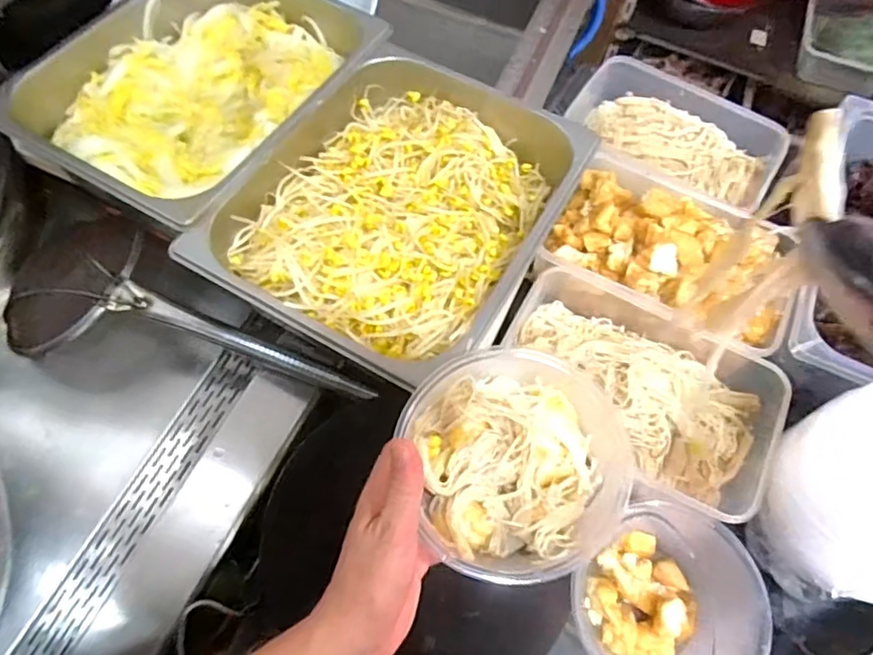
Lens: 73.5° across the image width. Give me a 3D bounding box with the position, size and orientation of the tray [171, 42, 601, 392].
[{"bbox_3d":[-0.024,-0.115,0.551,0.252,0.072,0.327,29,66,11],"label":"tray"}]

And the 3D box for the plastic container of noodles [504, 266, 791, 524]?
[{"bbox_3d":[0.182,0.057,0.532,0.230,0.054,0.173,24,65,9],"label":"plastic container of noodles"}]

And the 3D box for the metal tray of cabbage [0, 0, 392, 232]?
[{"bbox_3d":[-0.238,-0.243,0.610,0.256,0.077,0.321,31,67,12],"label":"metal tray of cabbage"}]

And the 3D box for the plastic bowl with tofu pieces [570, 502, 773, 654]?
[{"bbox_3d":[0.177,0.218,0.458,0.125,0.067,0.152,9,64,1],"label":"plastic bowl with tofu pieces"}]

